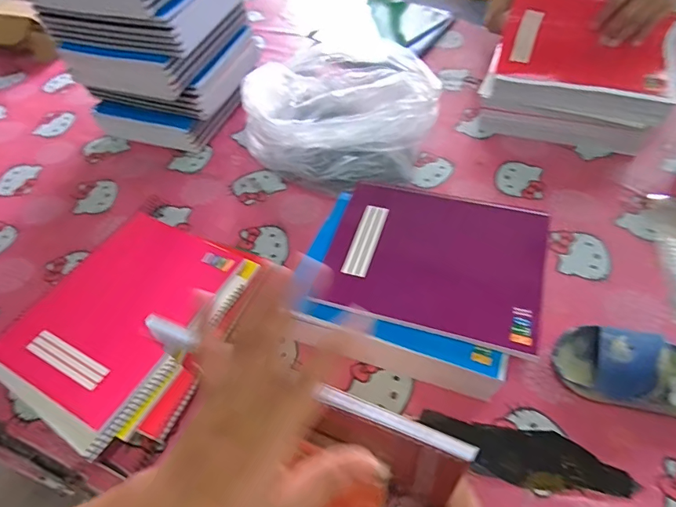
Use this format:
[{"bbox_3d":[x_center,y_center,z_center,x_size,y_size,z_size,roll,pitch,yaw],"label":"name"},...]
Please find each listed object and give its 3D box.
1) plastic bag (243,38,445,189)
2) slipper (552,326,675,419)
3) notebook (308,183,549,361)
[{"bbox_3d":[0.000,-0.234,0.731,0.313,0.139,0.257,11,55,13],"label":"plastic bag"},{"bbox_3d":[0.329,0.123,0.471,0.172,0.066,0.077,11,55,13],"label":"slipper"},{"bbox_3d":[0.115,0.004,0.535,0.240,0.015,0.189,14,55,15],"label":"notebook"}]

